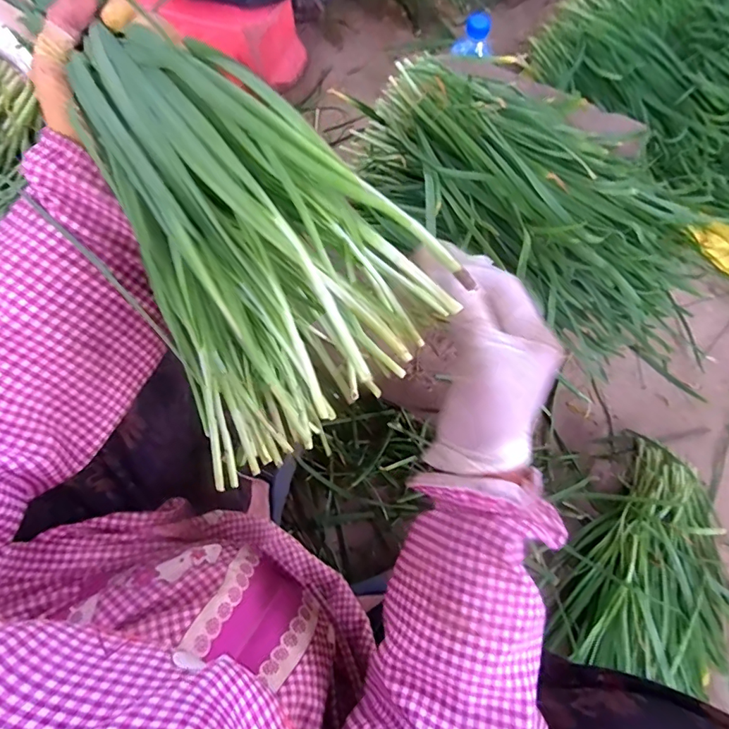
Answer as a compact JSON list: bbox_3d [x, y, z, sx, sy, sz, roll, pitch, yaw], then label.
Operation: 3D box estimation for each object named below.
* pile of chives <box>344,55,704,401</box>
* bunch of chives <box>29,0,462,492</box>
[{"bbox_3d":[0.193,-0.159,0.517,0.442,0.110,0.182,35,77,-3],"label":"pile of chives"},{"bbox_3d":[-0.117,-0.130,0.267,0.135,0.113,0.375,-34,82,-9],"label":"bunch of chives"}]

